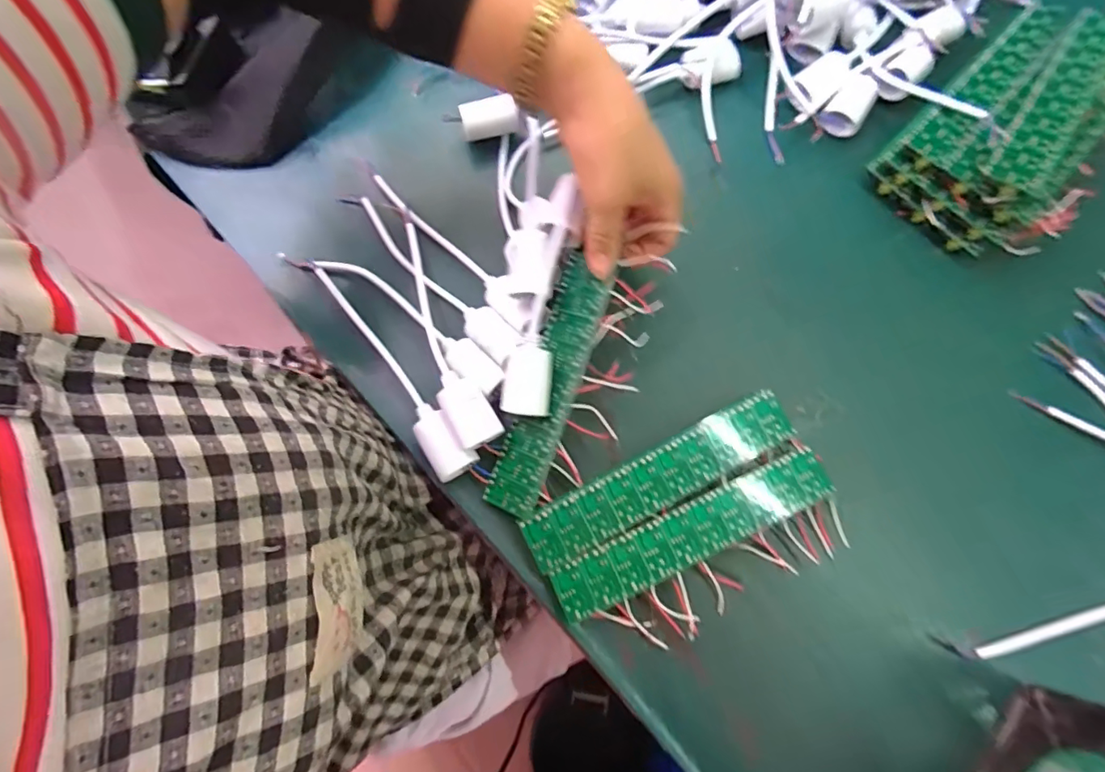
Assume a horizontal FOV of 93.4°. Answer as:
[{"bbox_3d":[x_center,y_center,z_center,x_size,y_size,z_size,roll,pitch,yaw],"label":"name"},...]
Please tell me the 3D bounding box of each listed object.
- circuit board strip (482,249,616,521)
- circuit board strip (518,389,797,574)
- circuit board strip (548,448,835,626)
[{"bbox_3d":[-0.002,-0.002,0.358,0.039,0.007,0.181,18,86,22],"label":"circuit board strip"},{"bbox_3d":[0.075,0.064,0.365,0.200,0.019,0.039,-27,78,-9],"label":"circuit board strip"},{"bbox_3d":[0.096,0.100,0.358,0.200,0.020,0.036,-23,77,-8],"label":"circuit board strip"}]

